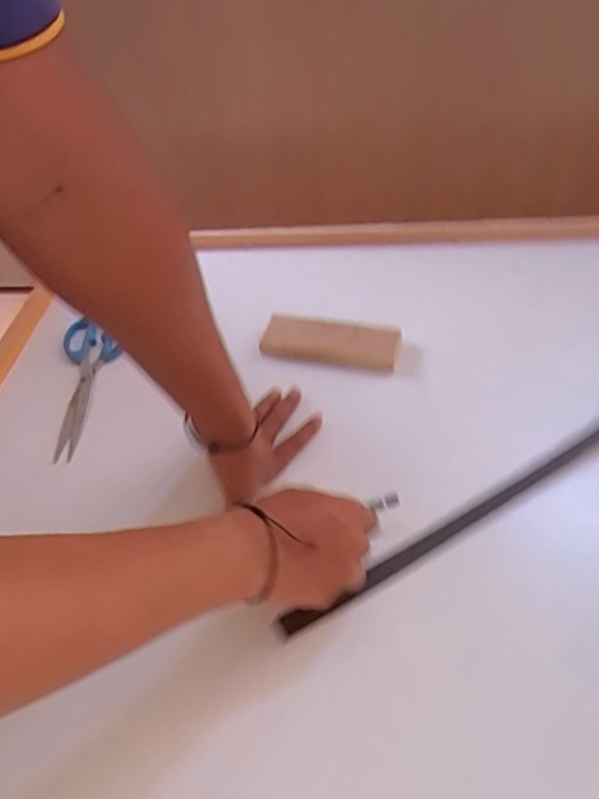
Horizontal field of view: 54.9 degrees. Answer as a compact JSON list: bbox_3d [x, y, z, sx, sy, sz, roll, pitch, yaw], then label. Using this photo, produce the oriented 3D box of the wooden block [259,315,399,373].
[{"bbox_3d":[0.032,-0.062,0.623,0.145,0.024,0.043,10,51,15],"label":"wooden block"}]

